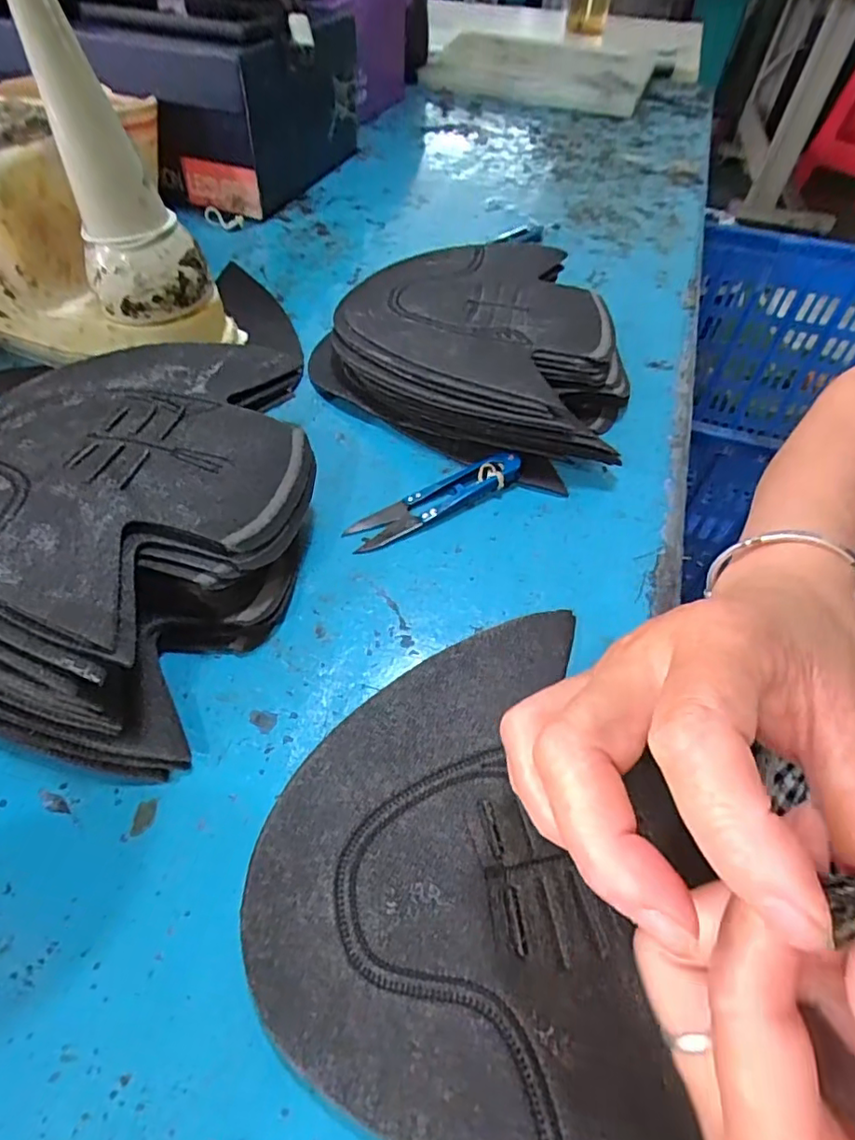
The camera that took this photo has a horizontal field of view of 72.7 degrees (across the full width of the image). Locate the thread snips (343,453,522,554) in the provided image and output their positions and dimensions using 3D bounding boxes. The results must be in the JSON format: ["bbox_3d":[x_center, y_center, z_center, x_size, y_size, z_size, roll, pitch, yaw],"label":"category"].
[{"bbox_3d":[0.005,-0.040,0.319,0.103,0.014,0.024,-23,57,-20],"label":"thread snips"}]

